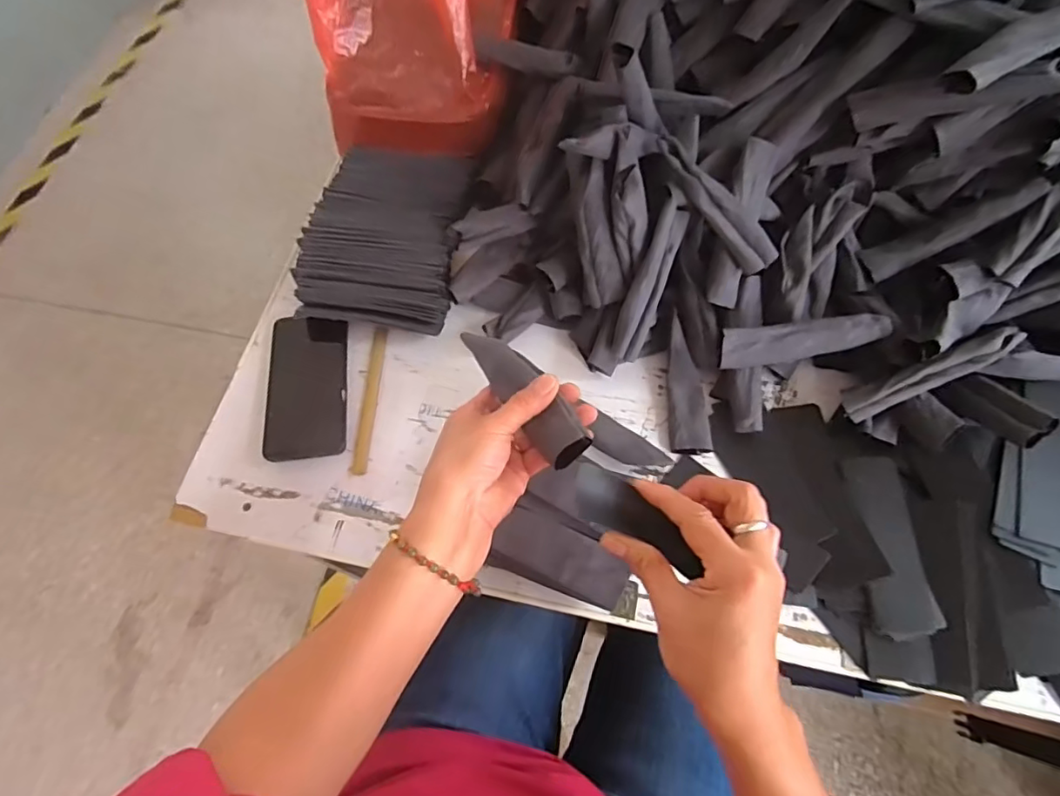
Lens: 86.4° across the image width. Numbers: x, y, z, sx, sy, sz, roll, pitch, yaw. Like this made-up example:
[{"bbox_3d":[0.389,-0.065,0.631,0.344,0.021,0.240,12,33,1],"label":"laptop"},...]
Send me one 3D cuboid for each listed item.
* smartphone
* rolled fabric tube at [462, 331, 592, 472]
[{"bbox_3d":[-0.228,-0.013,0.580,0.078,0.011,0.155,-6,65,-1],"label":"smartphone"},{"bbox_3d":[-0.007,-0.009,0.431,0.036,0.021,0.148,-31,51,-12],"label":"rolled fabric tube"}]

